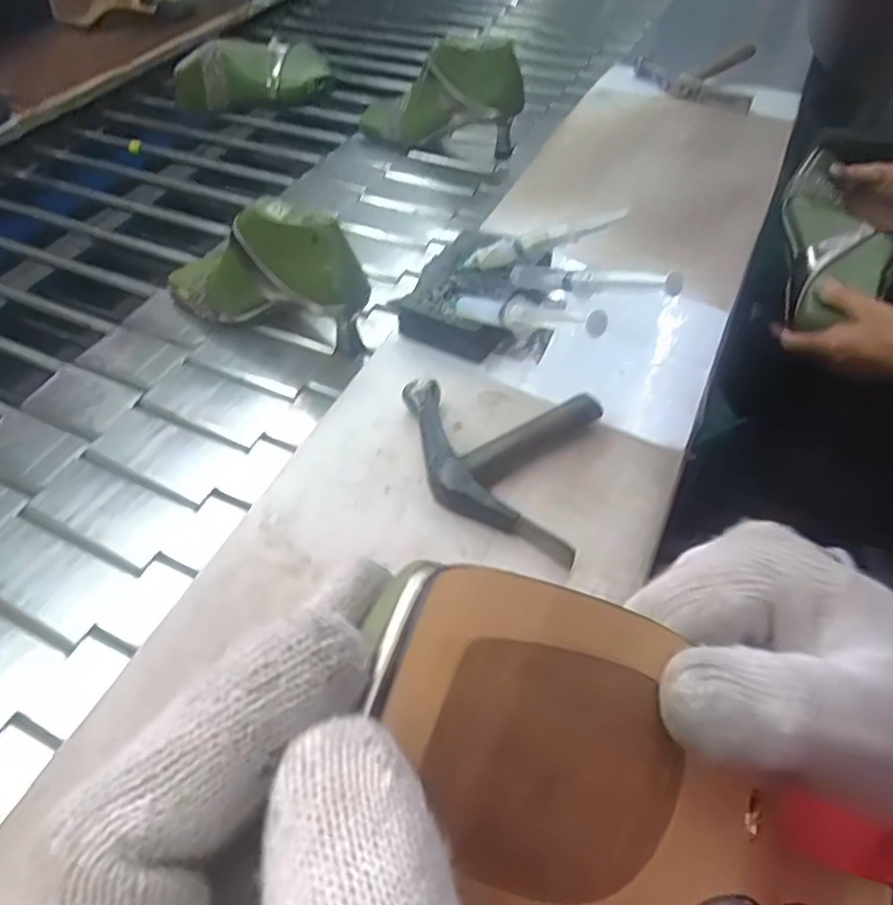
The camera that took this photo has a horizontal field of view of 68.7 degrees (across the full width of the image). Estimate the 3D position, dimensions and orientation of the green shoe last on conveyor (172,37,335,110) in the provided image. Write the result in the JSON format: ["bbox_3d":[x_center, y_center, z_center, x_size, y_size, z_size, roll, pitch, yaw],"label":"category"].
[{"bbox_3d":[-0.288,-0.568,0.980,0.225,0.086,0.096,-8,51,-5],"label":"green shoe last on conveyor"}]

